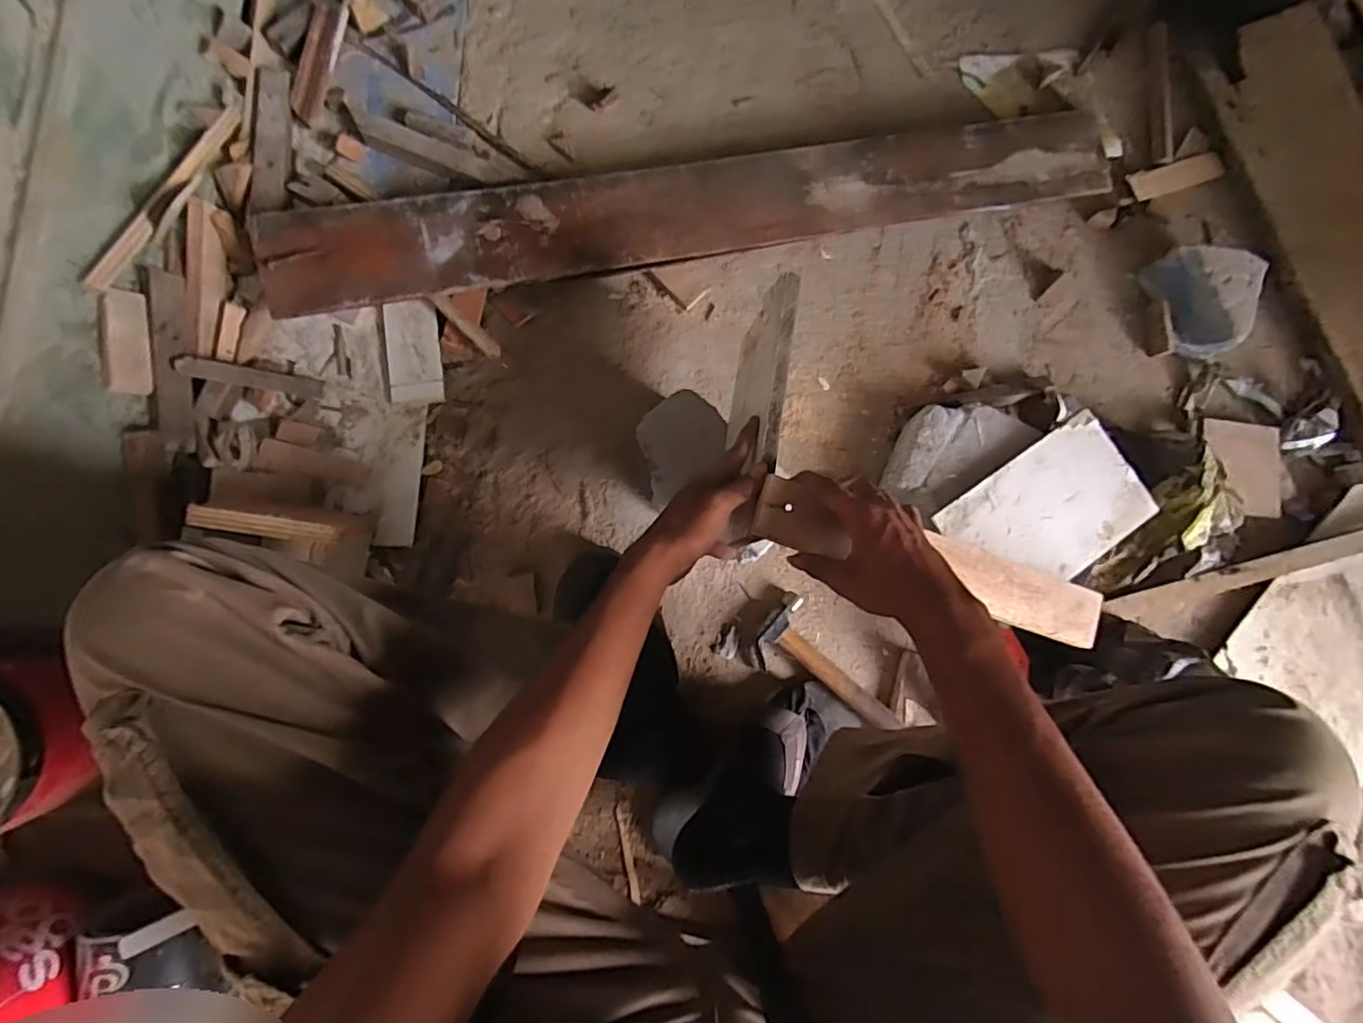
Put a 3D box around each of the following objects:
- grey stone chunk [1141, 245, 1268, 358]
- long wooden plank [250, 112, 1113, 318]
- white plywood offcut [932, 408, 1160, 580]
[{"bbox_3d":[0.717,-0.288,0.822,0.115,0.068,0.151,-18,85,-8],"label":"grey stone chunk"},{"bbox_3d":[0.057,-0.378,0.738,1.035,0.030,0.123,-13,82,-10],"label":"long wooden plank"},{"bbox_3d":[0.428,0.001,0.703,0.238,0.008,0.144,-33,88,-10],"label":"white plywood offcut"}]

